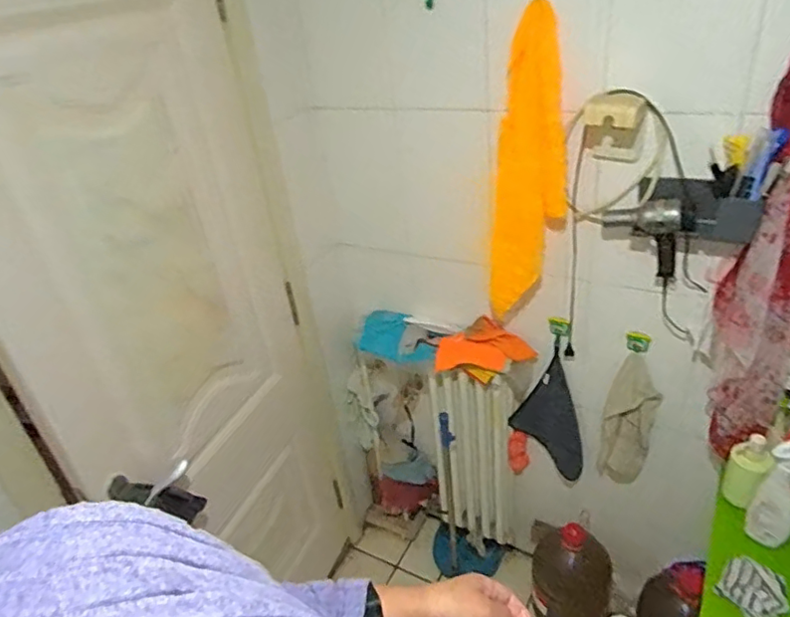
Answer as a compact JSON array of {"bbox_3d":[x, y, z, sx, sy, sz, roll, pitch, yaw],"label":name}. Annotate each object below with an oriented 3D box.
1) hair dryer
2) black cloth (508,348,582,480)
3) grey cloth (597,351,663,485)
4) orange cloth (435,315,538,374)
[{"bbox_3d":[0.531,-0.141,1.220,0.173,0.180,0.074,9,34,25],"label":"hair dryer"},{"bbox_3d":[0.440,0.310,1.642,0.208,0.350,0.052,14,37,31],"label":"black cloth"},{"bbox_3d":[0.611,0.304,1.496,0.122,0.403,0.057,3,32,17],"label":"grey cloth"},{"bbox_3d":[0.249,0.096,1.564,0.258,0.077,0.173,2,32,15],"label":"orange cloth"}]

